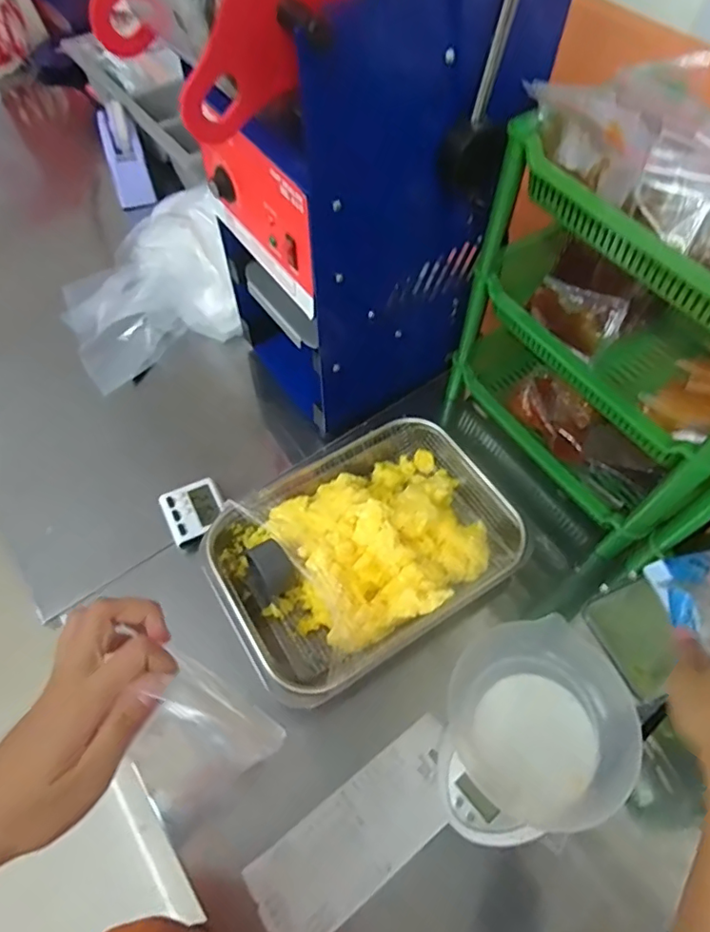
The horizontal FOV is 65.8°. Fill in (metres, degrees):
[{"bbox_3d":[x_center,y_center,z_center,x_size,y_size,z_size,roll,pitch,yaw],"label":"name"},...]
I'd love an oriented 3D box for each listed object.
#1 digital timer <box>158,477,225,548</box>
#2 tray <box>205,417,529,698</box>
[{"bbox_3d":[-0.182,0.052,0.626,0.065,0.016,0.067,-25,62,-15],"label":"digital timer"},{"bbox_3d":[0.023,0.079,0.582,0.315,0.073,0.212,-29,63,-17],"label":"tray"}]

